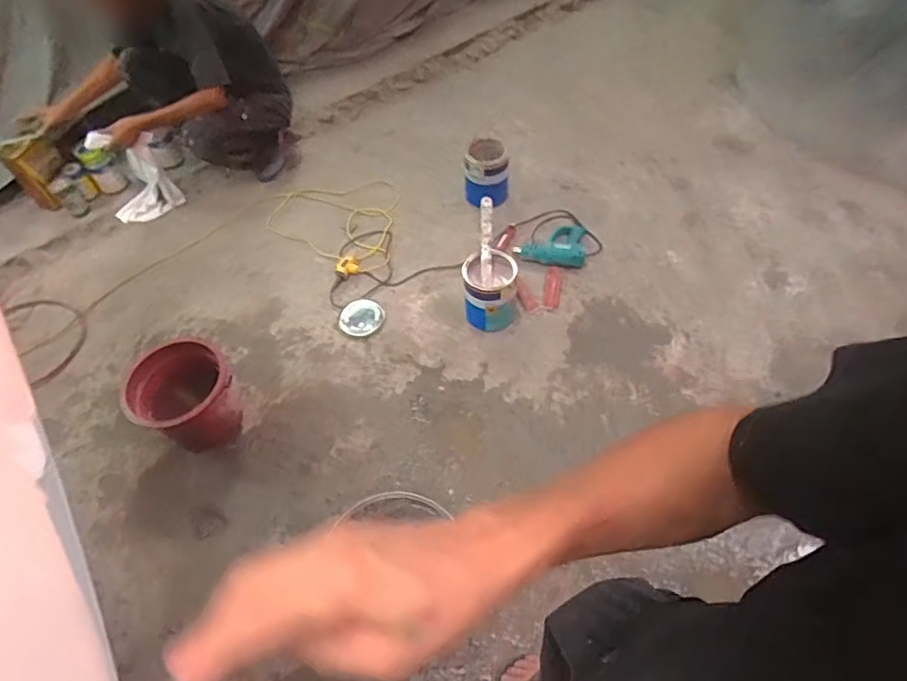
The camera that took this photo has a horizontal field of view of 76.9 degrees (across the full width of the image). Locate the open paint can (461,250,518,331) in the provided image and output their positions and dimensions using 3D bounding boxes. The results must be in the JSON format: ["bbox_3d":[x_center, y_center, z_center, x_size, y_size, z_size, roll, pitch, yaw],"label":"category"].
[{"bbox_3d":[0.109,-0.149,1.768,0.156,0.205,0.154,-2,54,3],"label":"open paint can"}]

